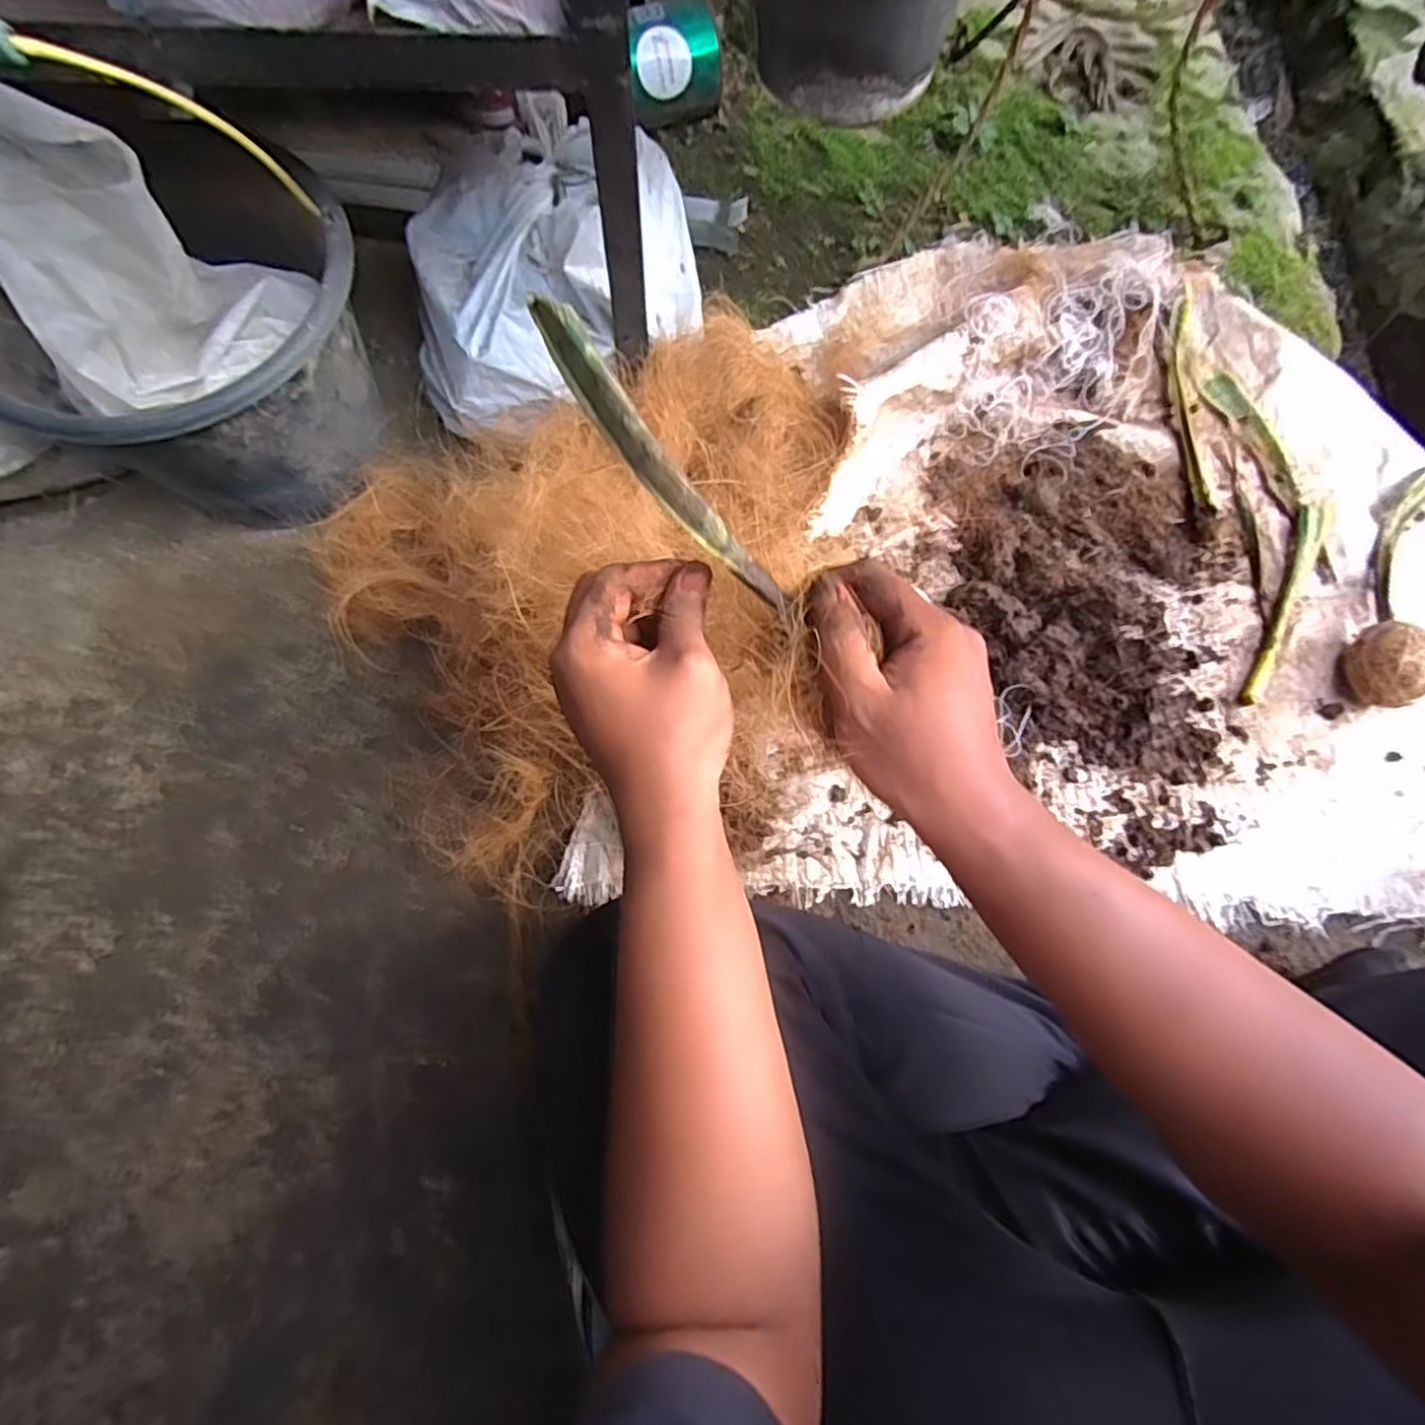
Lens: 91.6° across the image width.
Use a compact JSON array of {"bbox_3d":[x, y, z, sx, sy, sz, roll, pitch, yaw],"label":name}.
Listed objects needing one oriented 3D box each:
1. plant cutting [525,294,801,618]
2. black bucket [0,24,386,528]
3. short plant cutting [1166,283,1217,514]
[{"bbox_3d":[-0.020,-0.102,0.300,0.015,0.020,0.158,-49,116,-13],"label":"plant cutting"},{"bbox_3d":[-0.407,-0.313,0.496,0.248,0.312,0.248,1,73,-2],"label":"black bucket"},{"bbox_3d":[0.487,-0.321,0.712,0.029,0.024,0.261,3,75,-1],"label":"short plant cutting"}]

